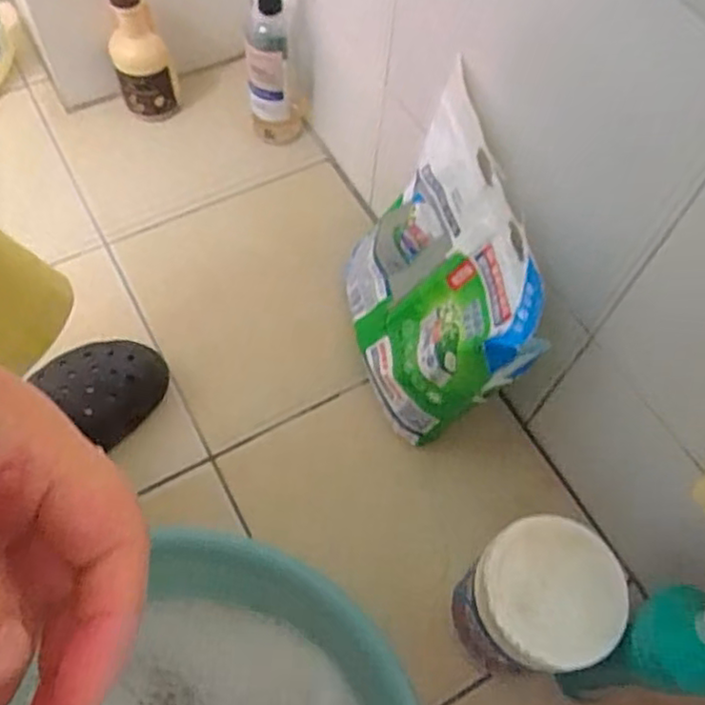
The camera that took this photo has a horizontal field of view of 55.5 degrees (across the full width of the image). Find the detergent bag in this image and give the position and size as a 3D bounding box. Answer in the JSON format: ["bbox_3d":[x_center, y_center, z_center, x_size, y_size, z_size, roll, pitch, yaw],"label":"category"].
[{"bbox_3d":[0.063,-0.059,0.615,0.103,0.254,0.236,-9,63,-8],"label":"detergent bag"}]

